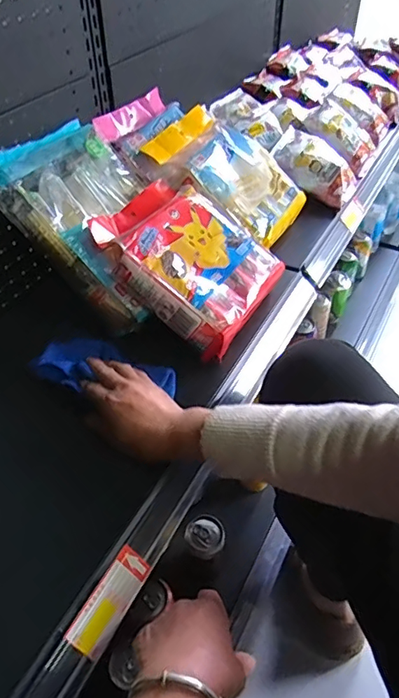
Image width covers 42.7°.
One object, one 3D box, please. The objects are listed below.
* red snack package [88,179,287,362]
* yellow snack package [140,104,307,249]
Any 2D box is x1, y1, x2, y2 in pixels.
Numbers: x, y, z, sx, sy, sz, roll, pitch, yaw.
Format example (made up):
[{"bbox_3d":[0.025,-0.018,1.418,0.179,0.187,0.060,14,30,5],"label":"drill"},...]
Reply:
[{"bbox_3d":[-0.010,-0.128,0.691,0.224,0.054,0.204,39,53,-3],"label":"red snack package"},{"bbox_3d":[0.046,-0.292,0.822,0.229,0.054,0.186,37,49,-2],"label":"yellow snack package"}]

